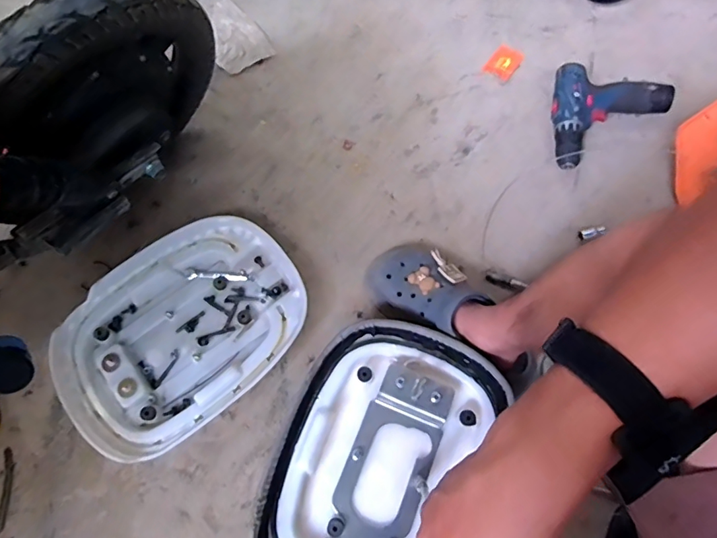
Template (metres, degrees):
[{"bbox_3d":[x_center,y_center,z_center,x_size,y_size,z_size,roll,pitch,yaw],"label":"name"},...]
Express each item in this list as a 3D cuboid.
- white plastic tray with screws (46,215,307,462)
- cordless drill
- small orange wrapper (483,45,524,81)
[{"bbox_3d":[-0.263,0.085,0.711,0.366,0.036,0.268,-38,75,-11],"label":"white plastic tray with screws"},{"bbox_3d":[0.394,-0.279,0.809,0.218,0.054,0.148,-31,74,-9],"label":"cordless drill"},{"bbox_3d":[0.265,-0.376,0.872,0.050,0.004,0.071,36,75,12],"label":"small orange wrapper"}]

